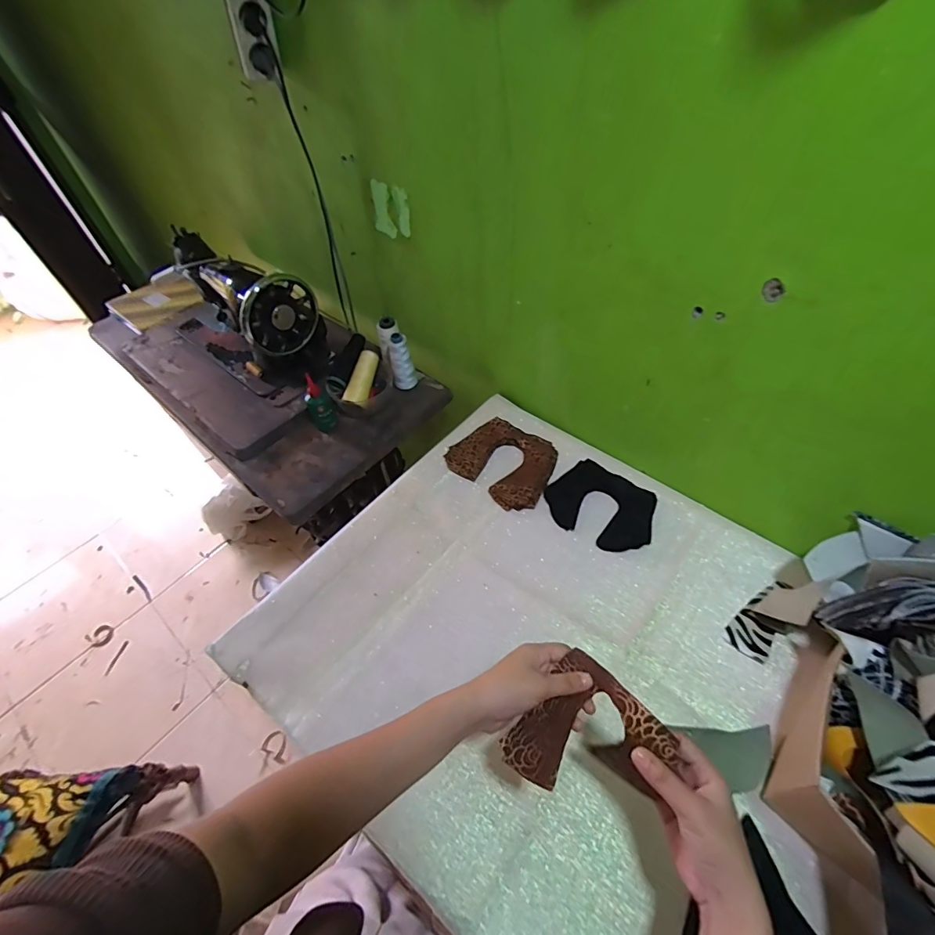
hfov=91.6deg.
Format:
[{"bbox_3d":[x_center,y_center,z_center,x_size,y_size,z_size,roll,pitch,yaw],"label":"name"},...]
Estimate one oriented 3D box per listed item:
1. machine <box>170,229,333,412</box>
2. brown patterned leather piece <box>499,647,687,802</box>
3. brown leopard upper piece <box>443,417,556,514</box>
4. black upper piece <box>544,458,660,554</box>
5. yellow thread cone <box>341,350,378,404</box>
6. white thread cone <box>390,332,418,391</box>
[{"bbox_3d":[-0.461,-0.324,0.910,0.426,0.205,0.170,33,60,26],"label":"machine"},{"bbox_3d":[0.108,0.244,0.398,0.117,0.066,0.112,37,62,28],"label":"brown patterned leather piece"},{"bbox_3d":[0.056,-0.014,0.760,0.167,0.021,0.143,22,56,20],"label":"brown leopard upper piece"},{"bbox_3d":[0.205,0.057,0.699,0.165,0.016,0.122,29,59,24],"label":"black upper piece"},{"bbox_3d":[-0.194,-0.167,0.849,0.031,0.034,0.115,13,70,14],"label":"yellow thread cone"},{"bbox_3d":[-0.125,-0.200,0.867,0.042,0.115,0.037,-12,52,-5],"label":"white thread cone"}]

